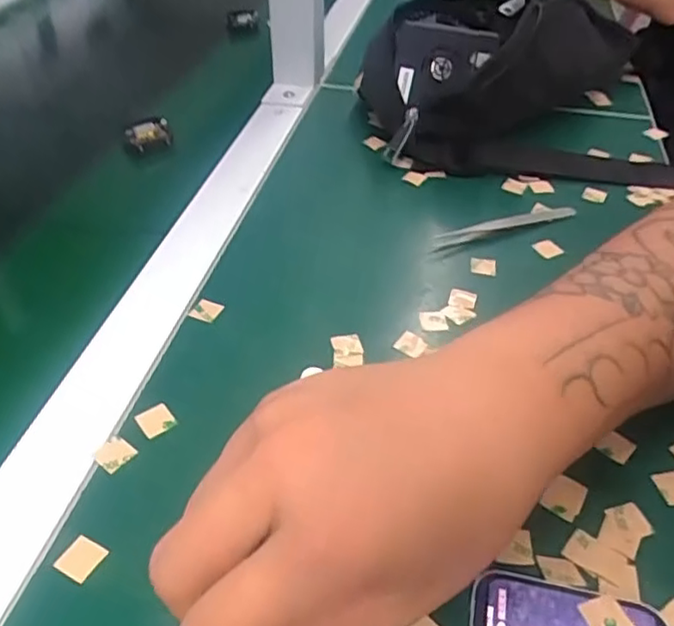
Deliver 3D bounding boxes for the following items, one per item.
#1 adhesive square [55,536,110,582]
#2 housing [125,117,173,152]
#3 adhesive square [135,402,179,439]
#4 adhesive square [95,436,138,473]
[{"bbox_3d":[-0.101,0.096,0.248,0.015,0.004,0.015,20,45,19],"label":"adhesive square"},{"bbox_3d":[-0.156,-0.148,0.521,0.034,0.009,0.044,-15,45,-18],"label":"housing"},{"bbox_3d":[-0.086,0.051,0.300,0.015,0.004,0.015,-28,50,-29],"label":"adhesive square"},{"bbox_3d":[-0.101,0.063,0.285,0.016,0.004,0.015,25,47,24],"label":"adhesive square"}]

